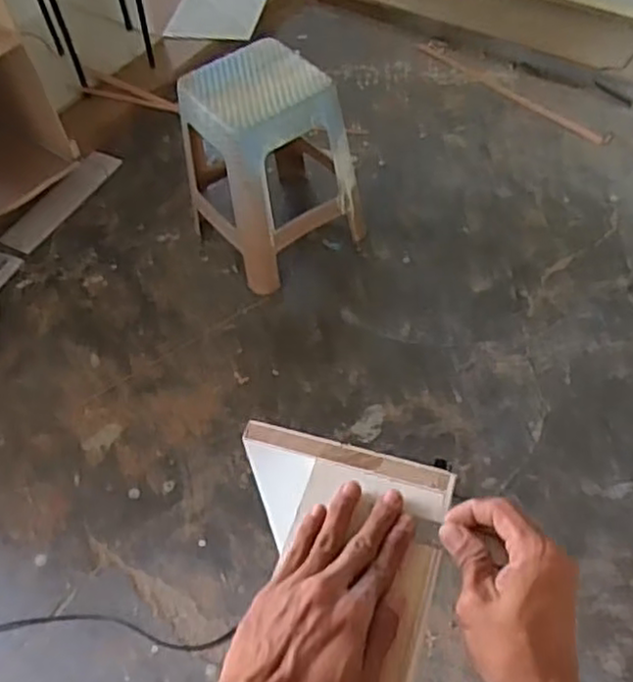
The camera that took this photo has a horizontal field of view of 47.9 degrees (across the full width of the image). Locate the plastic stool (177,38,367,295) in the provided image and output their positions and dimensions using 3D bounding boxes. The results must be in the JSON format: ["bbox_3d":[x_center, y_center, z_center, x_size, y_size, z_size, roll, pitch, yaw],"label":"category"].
[{"bbox_3d":[-0.120,-0.413,1.700,0.331,0.436,0.327,-36,60,-18],"label":"plastic stool"}]

